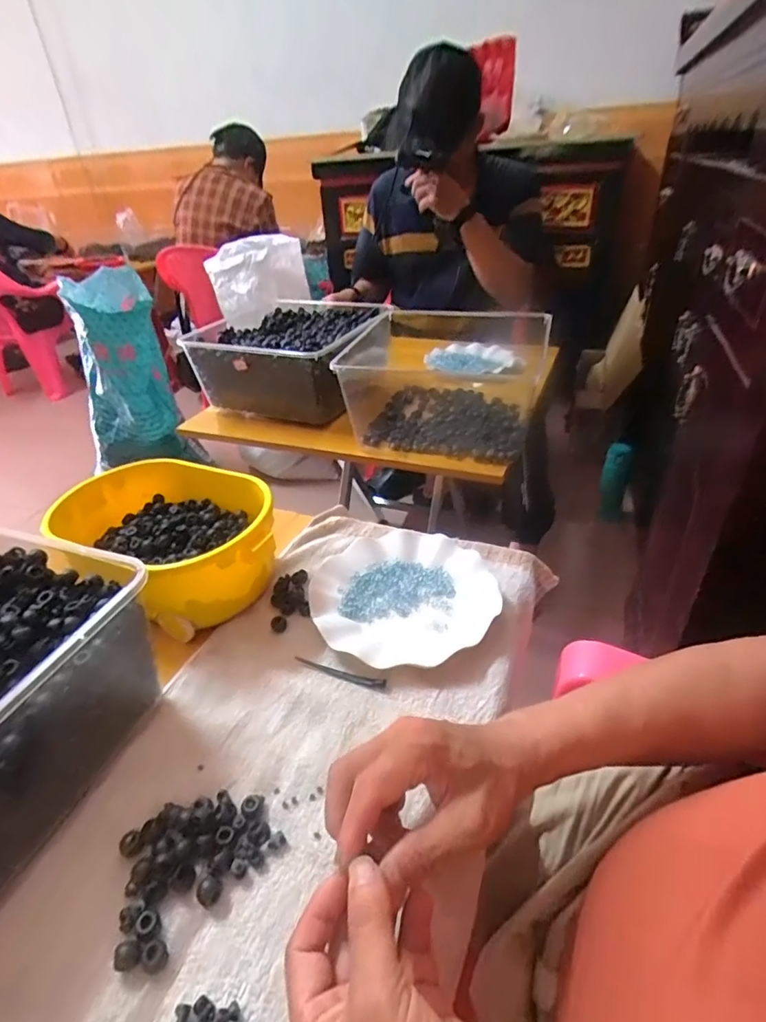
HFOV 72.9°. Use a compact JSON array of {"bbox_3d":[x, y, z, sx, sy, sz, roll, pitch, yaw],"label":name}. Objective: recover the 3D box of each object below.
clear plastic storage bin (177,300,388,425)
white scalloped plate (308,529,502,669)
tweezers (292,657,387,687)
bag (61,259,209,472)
[{"bbox_3d":[-0.158,-0.283,0.983,0.296,0.144,0.307,14,39,25],"label":"clear plastic storage bin"},{"bbox_3d":[0.024,0.082,0.537,0.195,0.021,0.176,-24,39,-26],"label":"white scalloped plate"},{"bbox_3d":[-0.040,0.144,0.469,0.090,0.007,0.008,11,38,21],"label":"tweezers"},{"bbox_3d":[-0.807,-0.399,1.605,0.286,0.549,0.342,-24,39,-26],"label":"bag"}]

